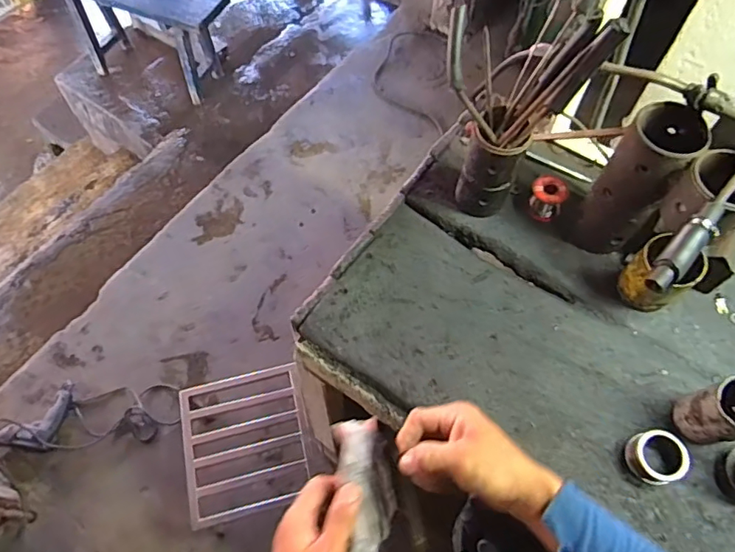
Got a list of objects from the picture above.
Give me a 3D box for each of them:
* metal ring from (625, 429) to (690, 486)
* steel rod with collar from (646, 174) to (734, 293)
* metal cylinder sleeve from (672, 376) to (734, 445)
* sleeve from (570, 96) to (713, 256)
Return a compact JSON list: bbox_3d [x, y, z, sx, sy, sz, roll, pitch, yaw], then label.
[{"bbox_3d":[0.366,0.227,0.662,0.064,0.043,0.061,0,62,0],"label":"metal ring"},{"bbox_3d":[0.379,-0.080,0.566,0.028,0.039,0.261,40,68,19],"label":"steel rod with collar"},{"bbox_3d":[0.435,0.169,0.642,0.069,0.102,0.067,-8,62,-4],"label":"metal cylinder sleeve"},{"bbox_3d":[0.366,-0.126,0.727,0.085,0.210,0.093,37,68,18],"label":"sleeve"}]

